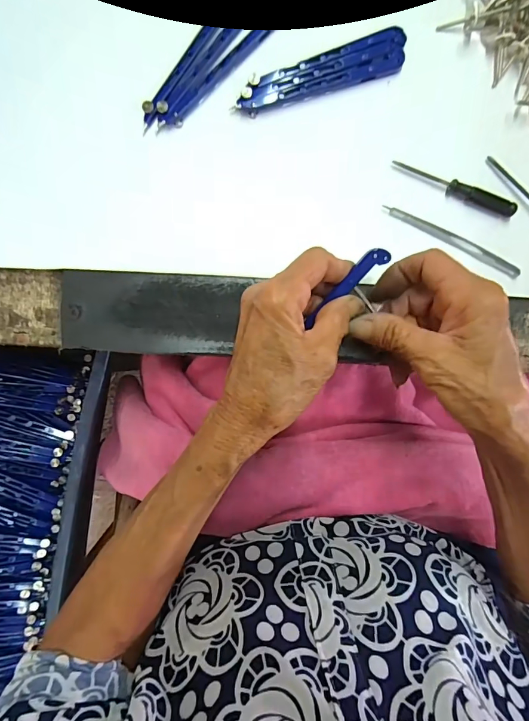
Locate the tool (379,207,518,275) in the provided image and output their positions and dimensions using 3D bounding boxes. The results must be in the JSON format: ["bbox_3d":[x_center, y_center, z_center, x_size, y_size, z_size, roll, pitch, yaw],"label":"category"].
[{"bbox_3d":[0.133,-0.085,0.279,0.106,0.007,0.008,25,89,-4],"label":"tool"}]

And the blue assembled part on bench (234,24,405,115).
[{"bbox_3d":[0.041,-0.203,0.273,0.128,0.007,0.030,-22,92,-3],"label":"blue assembled part on bench"}]

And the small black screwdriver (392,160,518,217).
[{"bbox_3d":[0.136,-0.123,0.278,0.091,0.008,0.011,19,89,-4],"label":"small black screwdriver"}]

